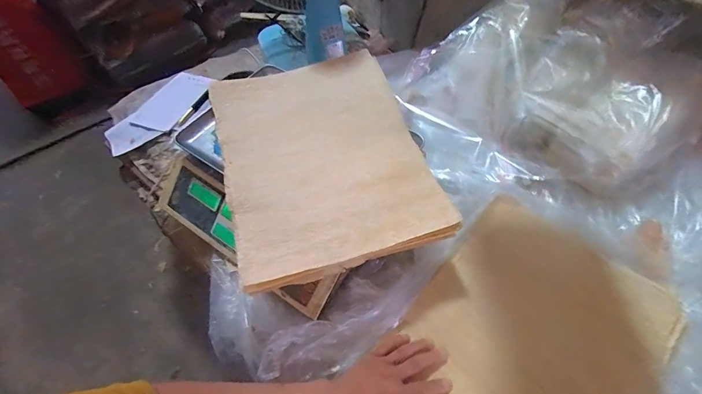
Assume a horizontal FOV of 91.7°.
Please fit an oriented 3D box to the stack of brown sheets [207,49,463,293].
[{"bbox_3d":[-0.046,-0.074,0.509,0.279,0.023,0.370,-16,57,-9],"label":"stack of brown sheets"}]

